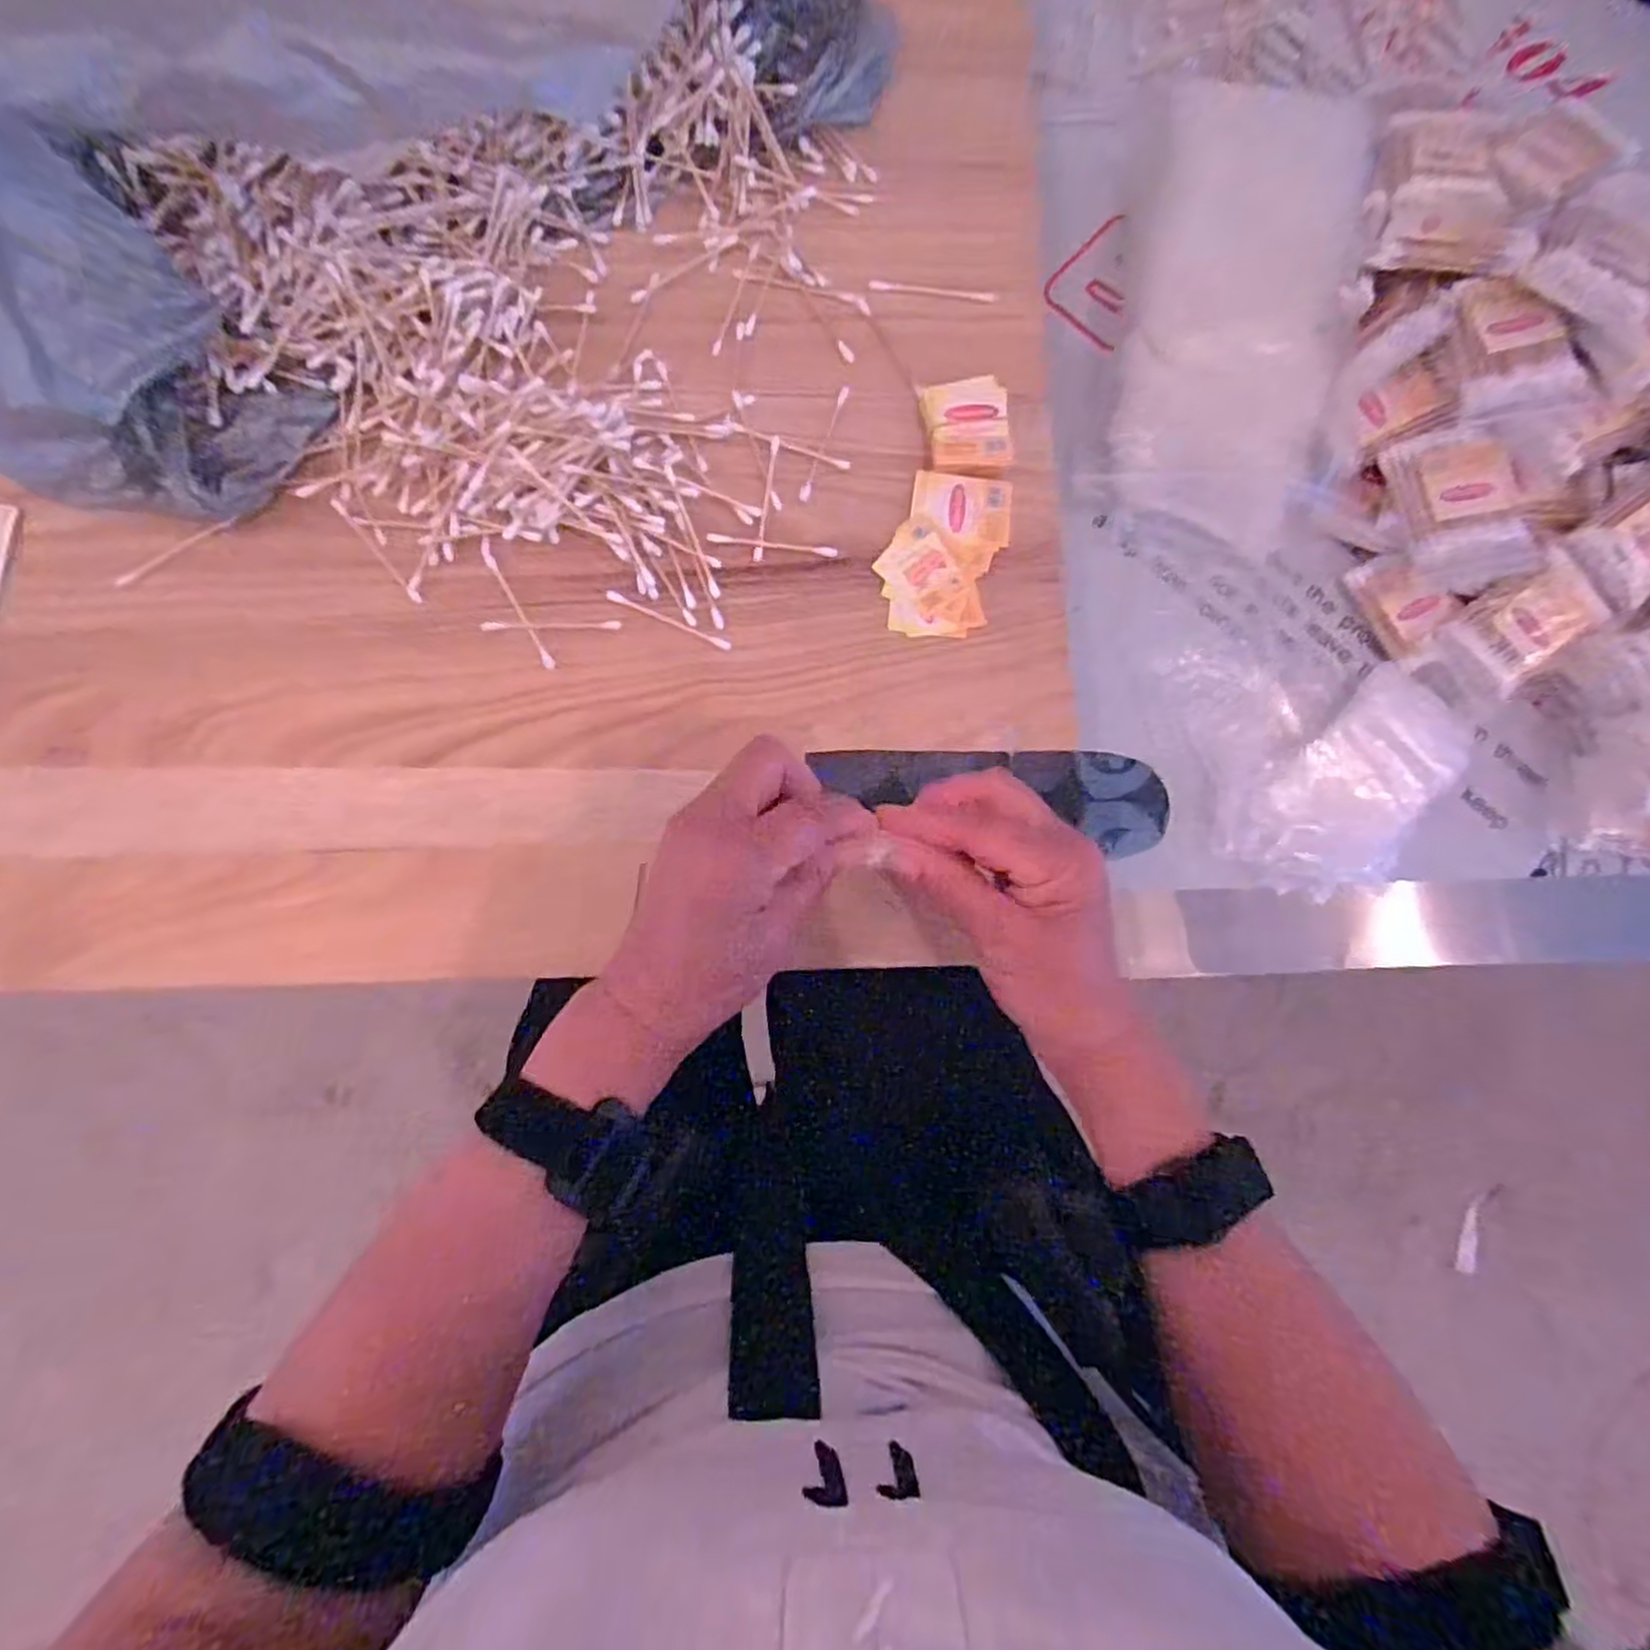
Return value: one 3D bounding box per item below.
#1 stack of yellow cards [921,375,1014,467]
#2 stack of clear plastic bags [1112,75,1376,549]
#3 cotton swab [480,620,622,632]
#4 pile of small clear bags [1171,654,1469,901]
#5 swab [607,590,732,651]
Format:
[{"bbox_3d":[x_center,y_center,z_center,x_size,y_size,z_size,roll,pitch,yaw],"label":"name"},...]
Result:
[{"bbox_3d":[0.077,-0.220,0.425,0.044,0.026,0.048,-2,82,-2],"label":"stack of yellow cards"},{"bbox_3d":[0.249,-0.313,0.475,0.127,0.038,0.254,10,93,8],"label":"stack of clear plastic bags"},{"bbox_3d":[-0.145,-0.106,0.409,0.071,0.004,0.005,-3,82,-2],"label":"cotton swab"},{"bbox_3d":[0.303,-0.030,0.468,0.156,0.034,0.140,5,82,-1],"label":"pile of small clear bags"},{"bbox_3d":[-0.084,-0.110,0.414,0.071,0.004,0.005,23,82,2],"label":"swab"}]

